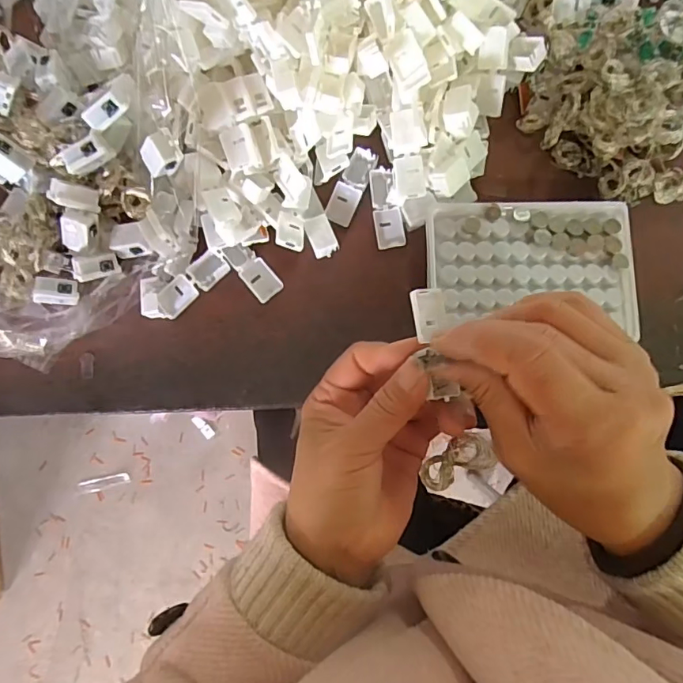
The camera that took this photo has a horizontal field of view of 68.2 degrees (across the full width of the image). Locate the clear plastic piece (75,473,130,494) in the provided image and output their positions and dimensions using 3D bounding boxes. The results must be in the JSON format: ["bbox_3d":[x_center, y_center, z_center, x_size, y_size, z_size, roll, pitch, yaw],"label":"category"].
[{"bbox_3d":[-0.491,0.293,1.041,0.105,0.008,0.026,-13,82,0],"label":"clear plastic piece"}]

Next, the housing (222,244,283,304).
[{"bbox_3d":[-0.062,-0.050,0.352,0.019,0.005,0.049,-39,83,-3],"label":"housing"}]

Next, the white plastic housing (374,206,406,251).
[{"bbox_3d":[0.034,-0.080,0.354,0.020,0.005,0.029,-7,82,1],"label":"white plastic housing"}]

